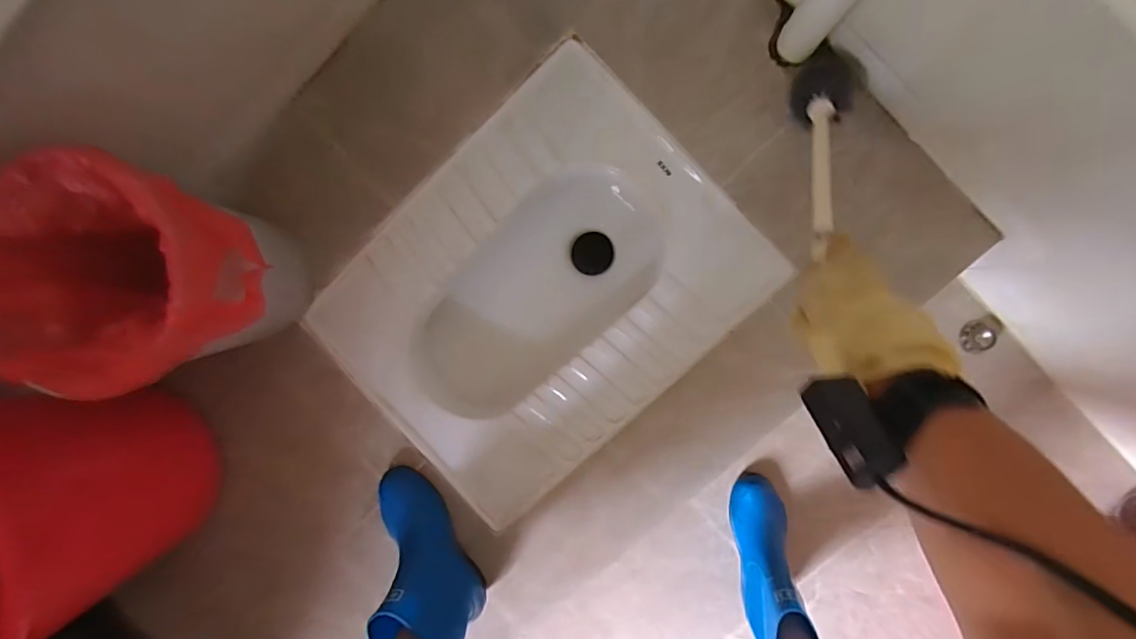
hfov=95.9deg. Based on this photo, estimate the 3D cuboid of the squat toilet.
[{"bbox_3d":[-0.042,-0.039,0.804,0.575,0.182,0.449,-42,89,6],"label":"squat toilet"}]

